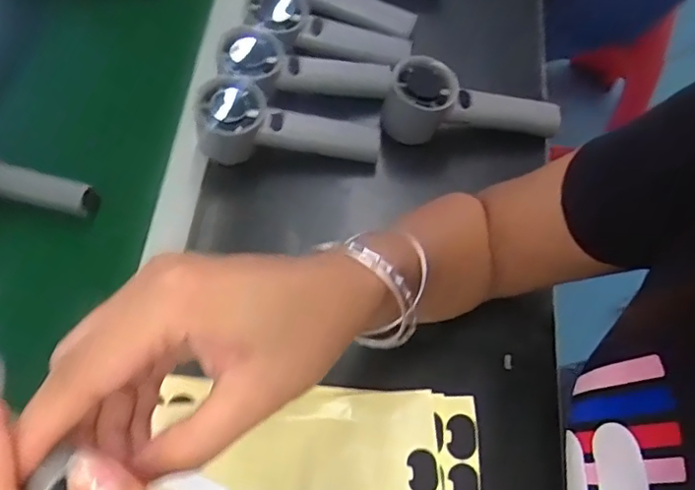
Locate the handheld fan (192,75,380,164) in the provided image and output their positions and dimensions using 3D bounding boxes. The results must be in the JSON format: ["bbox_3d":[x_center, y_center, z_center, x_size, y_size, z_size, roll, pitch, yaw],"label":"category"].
[{"bbox_3d":[-0.051,-0.096,0.510,0.160,0.053,0.051,9,62,-16],"label":"handheld fan"}]

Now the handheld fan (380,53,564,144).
[{"bbox_3d":[0.110,-0.120,0.525,0.161,0.056,0.053,7,63,-12],"label":"handheld fan"}]

